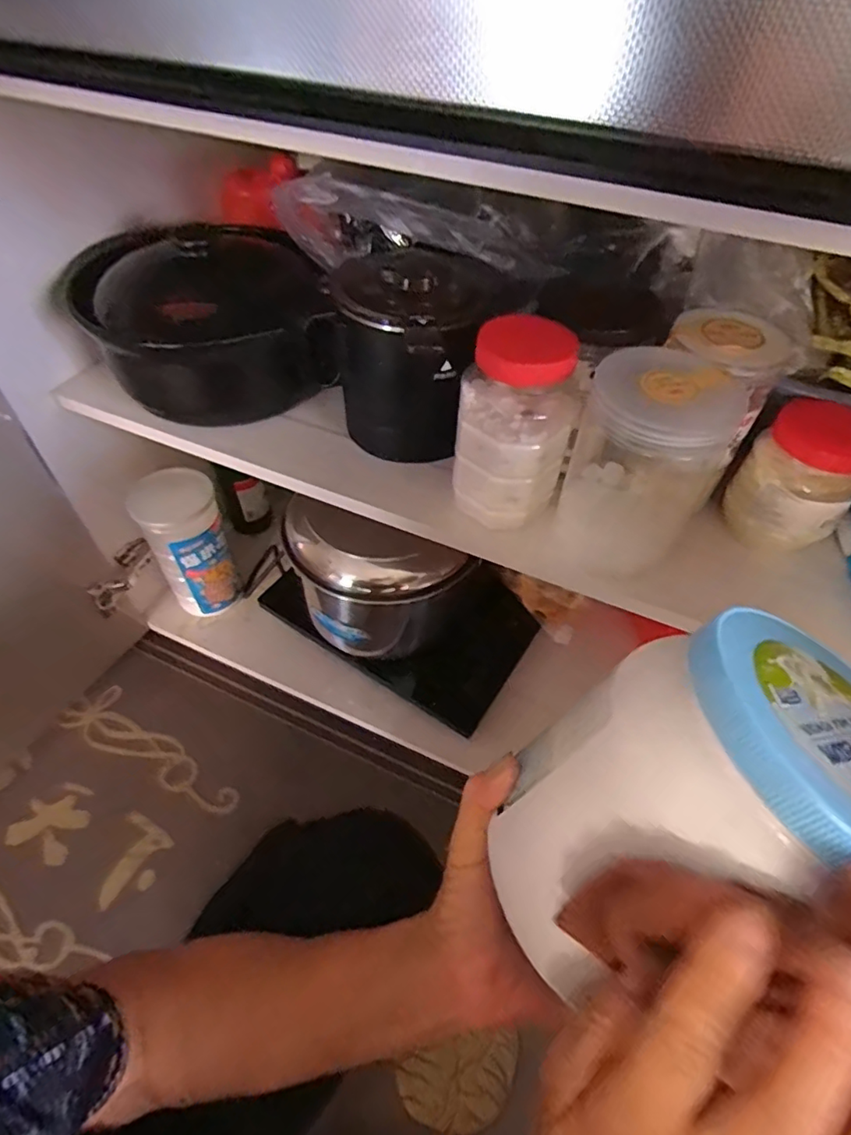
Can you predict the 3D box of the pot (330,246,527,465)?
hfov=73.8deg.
[{"bbox_3d":[-0.008,-0.191,0.519,0.139,0.143,0.123,18,52,12],"label":"pot"}]

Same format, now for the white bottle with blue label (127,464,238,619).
[{"bbox_3d":[-0.322,-0.030,0.782,0.097,0.193,0.095,-28,57,-23],"label":"white bottle with blue label"}]

